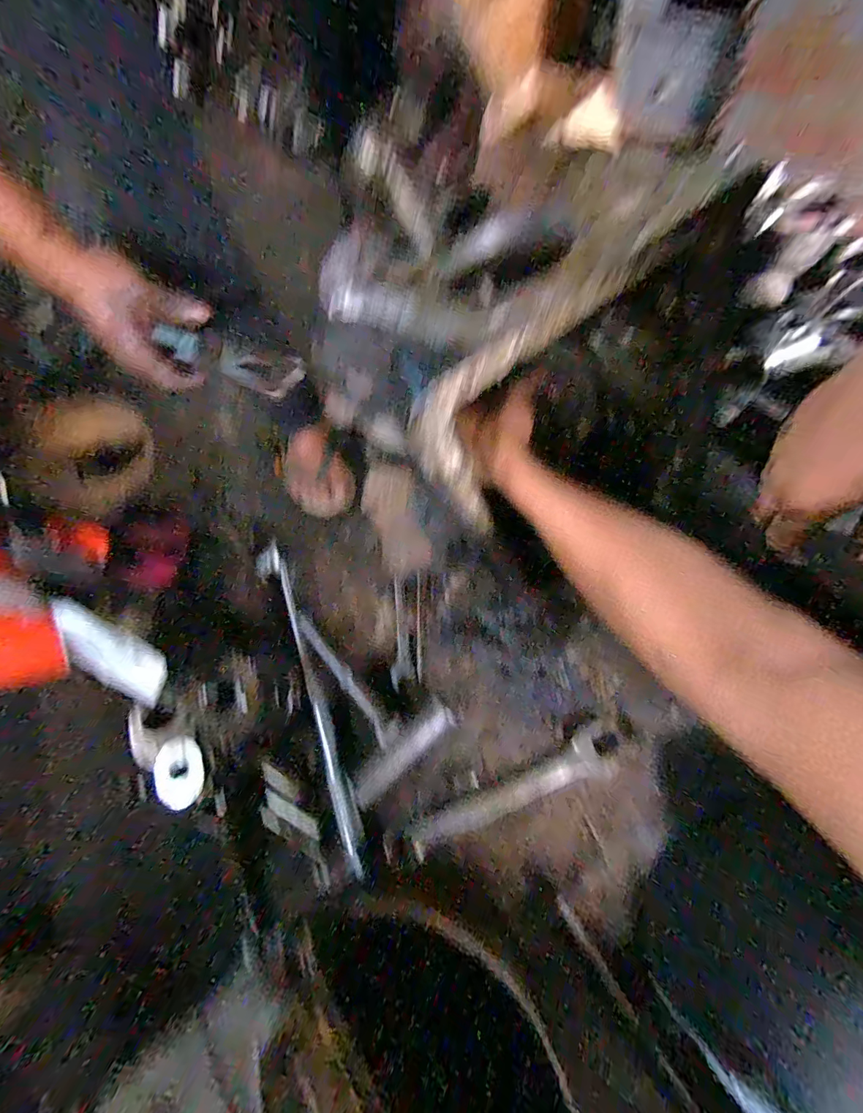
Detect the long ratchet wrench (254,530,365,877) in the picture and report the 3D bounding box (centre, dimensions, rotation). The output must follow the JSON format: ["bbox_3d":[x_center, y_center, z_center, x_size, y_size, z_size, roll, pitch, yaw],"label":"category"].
[{"bbox_3d":[-0.165,0.169,0.584,0.042,0.021,0.451,-26,64,-5],"label":"long ratchet wrench"}]

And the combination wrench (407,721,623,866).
[{"bbox_3d":[0.107,0.283,0.519,0.273,0.016,0.052,-25,63,-5],"label":"combination wrench"}]

